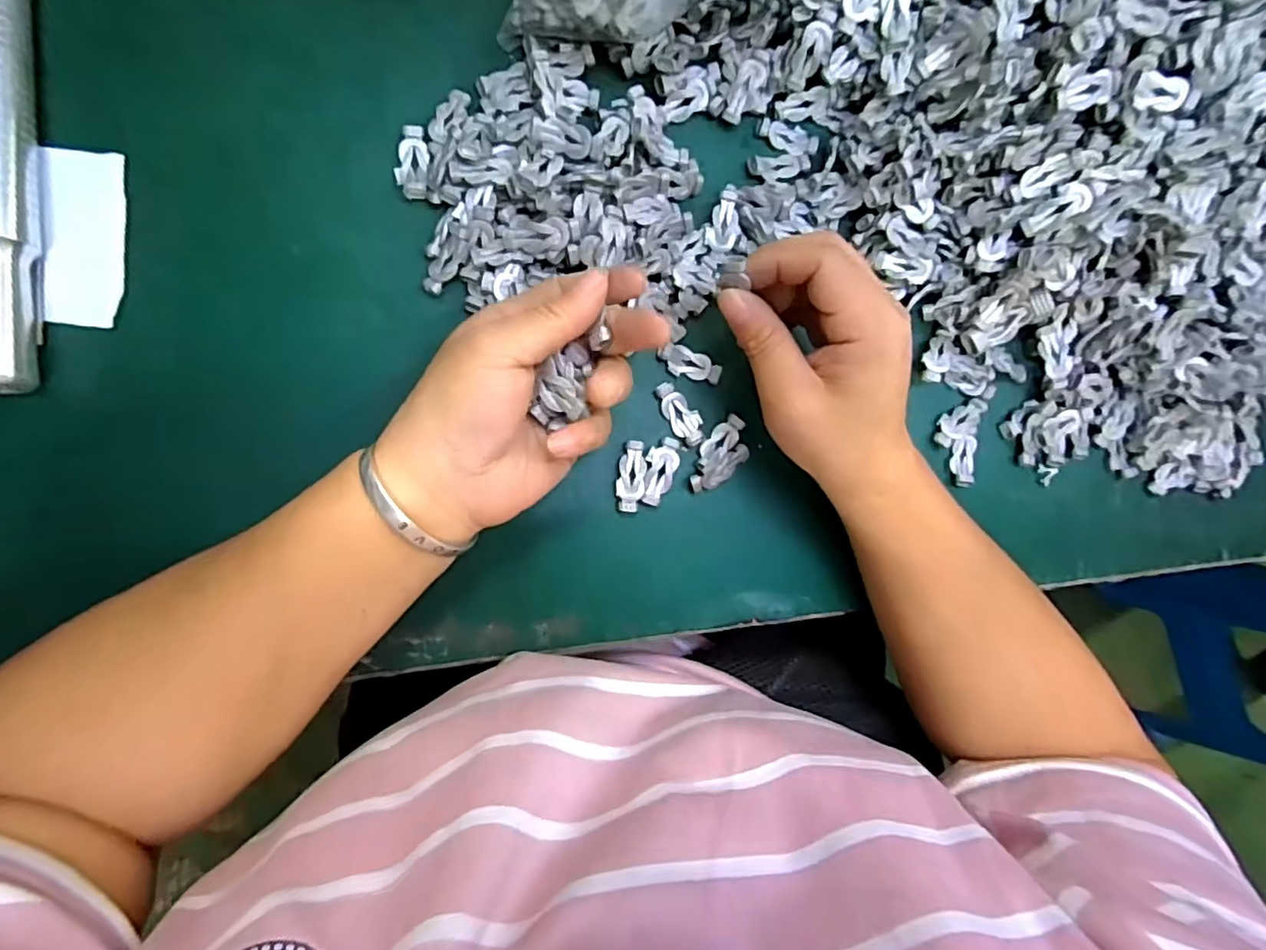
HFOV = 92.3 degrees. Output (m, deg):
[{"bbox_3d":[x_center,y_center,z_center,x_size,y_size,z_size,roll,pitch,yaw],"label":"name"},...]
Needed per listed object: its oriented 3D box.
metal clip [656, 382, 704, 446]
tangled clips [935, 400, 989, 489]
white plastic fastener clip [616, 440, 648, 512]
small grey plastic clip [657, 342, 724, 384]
[{"bbox_3d":[0.024,-0.031,0.309,0.016,0.004,0.035,-42,97,-6],"label":"metal clip"},{"bbox_3d":[0.180,-0.018,0.335,0.025,0.008,0.048,6,90,-9],"label":"tangled clips"},{"bbox_3d":[-0.001,0.001,0.303,0.014,0.004,0.035,4,91,-9],"label":"white plastic fastener clip"},{"bbox_3d":[0.029,-0.056,0.310,0.034,0.006,0.015,23,87,-9],"label":"small grey plastic clip"}]

